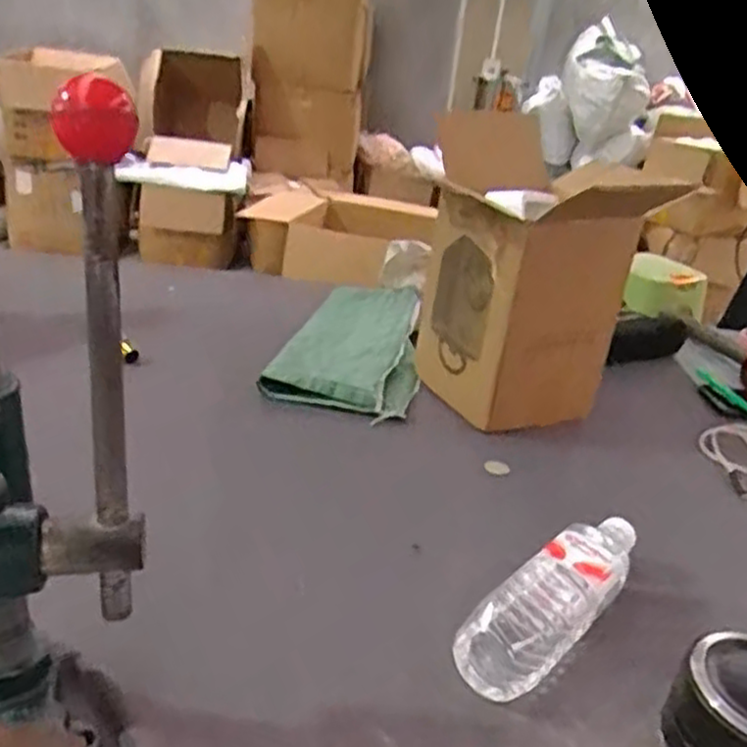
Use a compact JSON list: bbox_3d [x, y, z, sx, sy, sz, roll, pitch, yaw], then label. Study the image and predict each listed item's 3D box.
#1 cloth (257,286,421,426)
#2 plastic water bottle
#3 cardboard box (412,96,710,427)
[{"bbox_3d":[-0.016,-0.041,1.025,0.177,0.035,0.365,11,26,8],"label":"cloth"},{"bbox_3d":[0.149,0.176,0.592,0.059,0.057,0.234,27,32,35],"label":"plastic water bottle"},{"bbox_3d":[0.174,-0.087,0.890,0.190,0.269,0.171,-3,27,-20],"label":"cardboard box"}]

